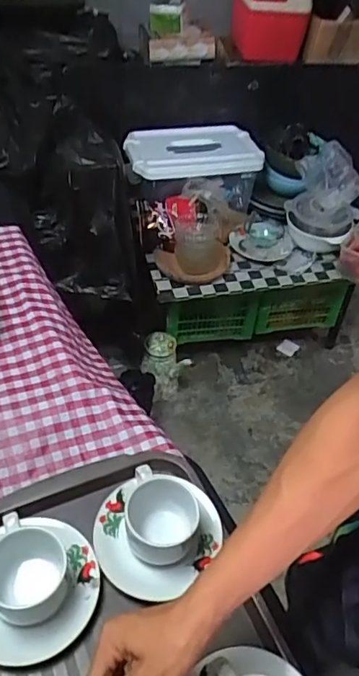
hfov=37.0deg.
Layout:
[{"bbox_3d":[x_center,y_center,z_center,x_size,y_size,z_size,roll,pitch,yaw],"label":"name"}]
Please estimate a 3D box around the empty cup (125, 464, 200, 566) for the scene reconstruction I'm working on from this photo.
[{"bbox_3d":[-0.020,0.204,0.627,0.084,0.054,0.104,-1,46,-7],"label":"empty cup"}]

